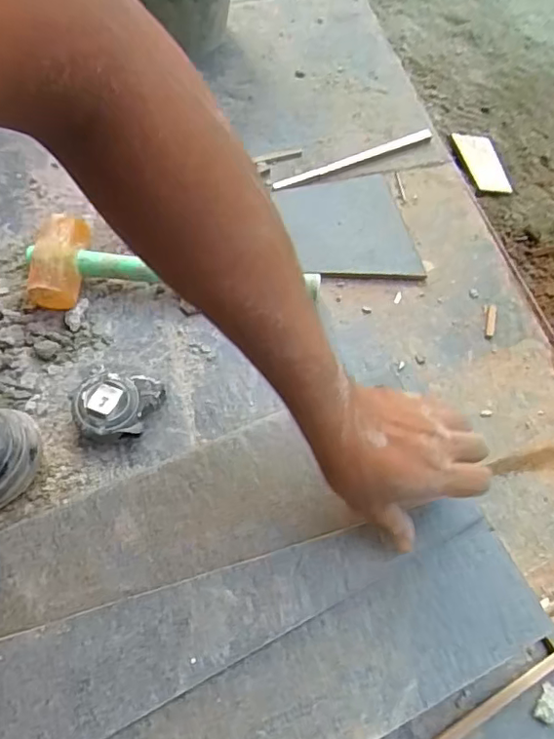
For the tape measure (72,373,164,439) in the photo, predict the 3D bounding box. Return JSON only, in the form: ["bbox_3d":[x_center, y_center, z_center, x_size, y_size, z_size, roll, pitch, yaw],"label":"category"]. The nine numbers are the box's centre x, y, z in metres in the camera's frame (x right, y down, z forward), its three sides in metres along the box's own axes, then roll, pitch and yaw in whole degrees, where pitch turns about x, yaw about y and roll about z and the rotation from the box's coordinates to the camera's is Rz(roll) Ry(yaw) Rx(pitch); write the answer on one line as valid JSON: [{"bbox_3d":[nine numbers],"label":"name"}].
[{"bbox_3d":[-0.155,0.035,0.540,0.085,0.036,0.069,0,64,-2],"label":"tape measure"}]

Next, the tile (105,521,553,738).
[{"bbox_3d":[0.010,0.232,0.377,0.386,0.009,0.089,-23,67,-13],"label":"tile"}]

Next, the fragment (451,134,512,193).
[{"bbox_3d":[0.292,-0.292,0.775,0.050,0.009,0.107,-16,71,-6],"label":"fragment"}]

